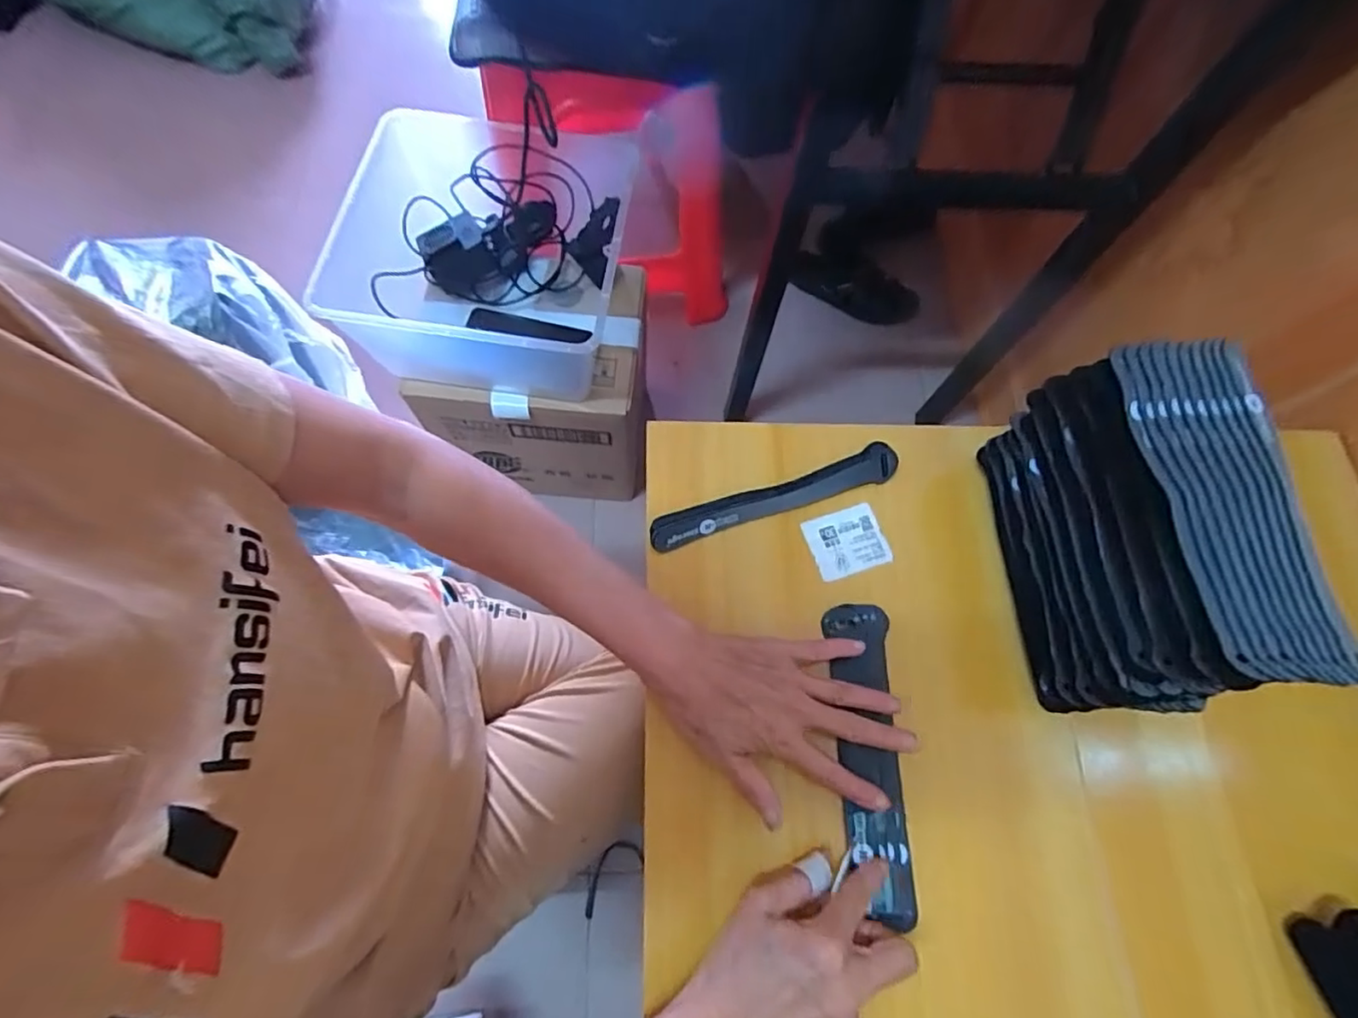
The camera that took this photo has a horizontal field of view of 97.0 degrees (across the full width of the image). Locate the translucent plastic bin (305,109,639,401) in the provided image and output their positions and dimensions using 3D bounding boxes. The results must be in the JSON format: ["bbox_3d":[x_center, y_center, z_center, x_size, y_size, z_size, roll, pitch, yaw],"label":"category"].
[{"bbox_3d":[-0.223,-0.288,0.719,0.292,0.154,0.300,5,69,-1],"label":"translucent plastic bin"}]

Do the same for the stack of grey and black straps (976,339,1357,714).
[{"bbox_3d":[0.296,0.017,0.391,0.100,0.134,0.210,-1,69,-3],"label":"stack of grey and black straps"}]

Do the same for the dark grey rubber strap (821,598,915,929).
[{"bbox_3d":[0.128,0.163,0.404,0.044,0.012,0.194,-1,71,-3],"label":"dark grey rubber strap"}]

